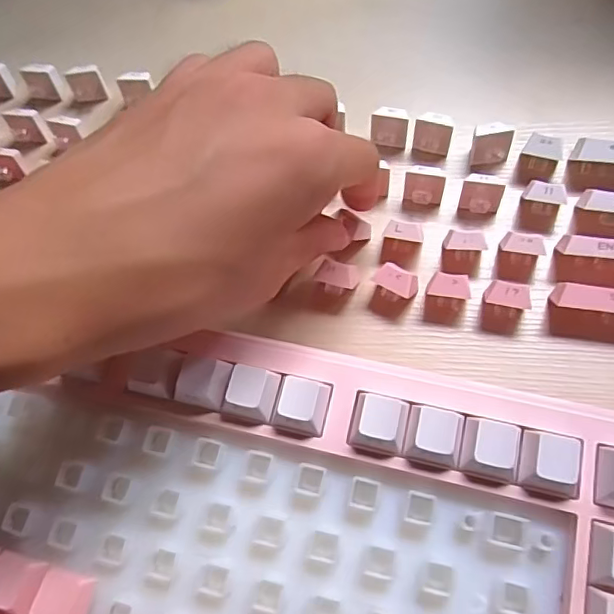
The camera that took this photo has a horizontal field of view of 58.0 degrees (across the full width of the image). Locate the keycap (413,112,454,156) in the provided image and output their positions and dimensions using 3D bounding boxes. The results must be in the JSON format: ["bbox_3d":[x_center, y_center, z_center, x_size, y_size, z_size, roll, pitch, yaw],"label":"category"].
[{"bbox_3d":[0.060,-0.082,0.266,0.018,0.017,0.014,10,66,9],"label":"keycap"}]

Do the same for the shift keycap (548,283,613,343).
[{"bbox_3d":[0.124,0.003,0.221,0.050,0.018,0.015,6,65,7],"label":"shift keycap"}]

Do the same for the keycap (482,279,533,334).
[{"bbox_3d":[0.082,0.001,0.231,0.018,0.015,0.016,15,67,11],"label":"keycap"}]

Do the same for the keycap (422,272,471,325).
[{"bbox_3d":[0.059,-0.004,0.233,0.017,0.018,0.014,9,66,9],"label":"keycap"}]

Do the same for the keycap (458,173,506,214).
[{"bbox_3d":[0.078,-0.051,0.248,0.018,0.009,0.014,13,64,11],"label":"keycap"}]

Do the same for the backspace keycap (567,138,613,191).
[{"bbox_3d":[0.139,-0.065,0.250,0.037,0.015,0.018,4,65,7],"label":"backspace keycap"}]

